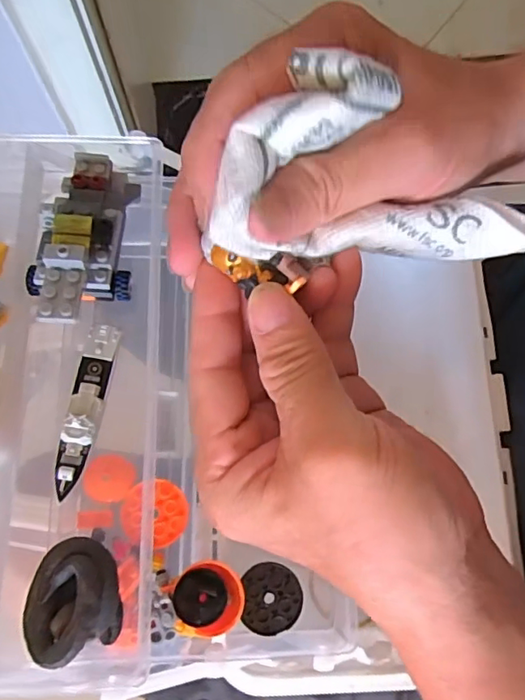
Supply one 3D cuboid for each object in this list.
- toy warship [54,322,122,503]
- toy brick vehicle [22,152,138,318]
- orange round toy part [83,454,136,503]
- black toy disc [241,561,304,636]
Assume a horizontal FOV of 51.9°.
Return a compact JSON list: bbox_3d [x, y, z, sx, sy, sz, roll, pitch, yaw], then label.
[{"bbox_3d":[-0.076,0.024,0.230,0.013,0.008,0.073,9,75,1],"label":"toy warship"},{"bbox_3d":[-0.077,-0.049,0.239,0.035,0.025,0.088,4,61,0],"label":"toy brick vehicle"},{"bbox_3d":[-0.074,0.062,0.260,0.023,0.005,0.022,0,75,-1],"label":"orange round toy part"},{"bbox_3d":[0.005,0.117,0.255,0.028,0.006,0.030,0,75,-1],"label":"black toy disc"}]

